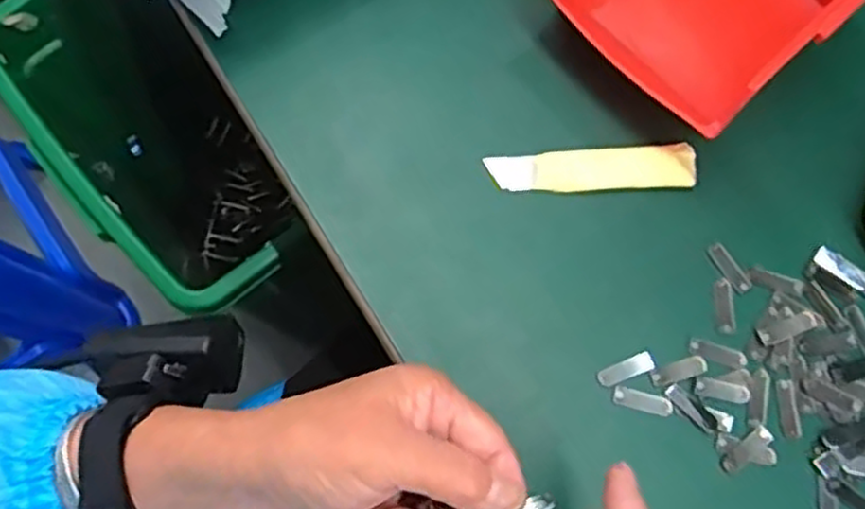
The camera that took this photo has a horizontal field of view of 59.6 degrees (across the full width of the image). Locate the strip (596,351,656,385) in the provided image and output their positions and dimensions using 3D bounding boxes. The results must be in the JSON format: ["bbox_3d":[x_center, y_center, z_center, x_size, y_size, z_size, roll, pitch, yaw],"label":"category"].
[{"bbox_3d":[0.094,0.055,0.365,0.028,0.004,0.009,-19,77,-4],"label":"strip"}]

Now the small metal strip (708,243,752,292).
[{"bbox_3d":[0.150,0.007,0.380,0.009,0.004,0.027,-33,78,-7],"label":"small metal strip"}]

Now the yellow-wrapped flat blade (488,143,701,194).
[{"bbox_3d":[0.082,-0.043,0.387,0.103,0.004,0.023,-3,77,0],"label":"yellow-wrapped flat blade"}]

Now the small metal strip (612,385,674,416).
[{"bbox_3d":[0.101,0.070,0.361,0.028,0.004,0.010,12,77,4],"label":"small metal strip"}]

